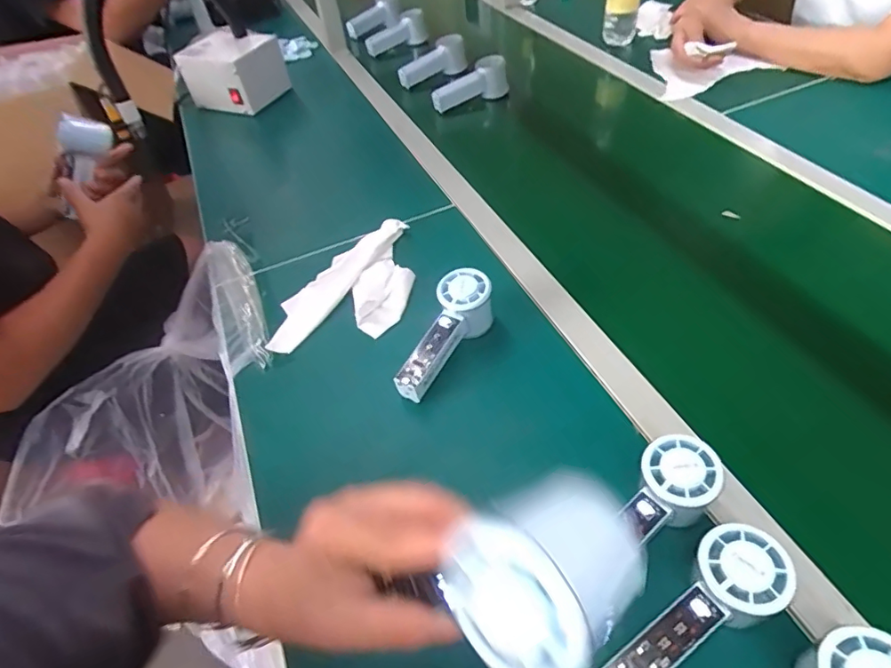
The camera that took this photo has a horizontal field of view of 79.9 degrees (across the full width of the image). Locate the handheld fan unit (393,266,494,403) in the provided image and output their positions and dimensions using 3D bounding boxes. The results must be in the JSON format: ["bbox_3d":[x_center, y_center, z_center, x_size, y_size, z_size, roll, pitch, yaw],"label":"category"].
[{"bbox_3d":[0.001,0.003,0.568,0.054,0.058,0.156,25,73,26],"label":"handheld fan unit"}]

